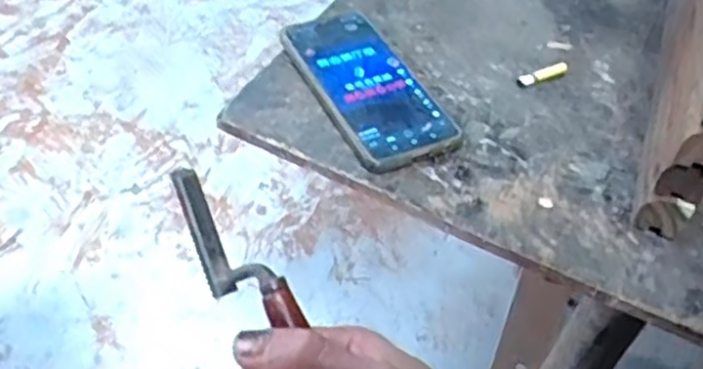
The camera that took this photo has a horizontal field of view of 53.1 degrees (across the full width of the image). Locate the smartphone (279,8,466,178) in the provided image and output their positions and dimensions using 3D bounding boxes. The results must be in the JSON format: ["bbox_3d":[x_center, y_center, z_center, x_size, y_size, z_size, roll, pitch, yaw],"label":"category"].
[{"bbox_3d":[0.013,-0.078,0.542,0.085,0.016,0.172,-19,51,-21],"label":"smartphone"}]

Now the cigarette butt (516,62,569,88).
[{"bbox_3d":[0.157,-0.091,0.573,0.050,0.013,0.011,-14,50,-19],"label":"cigarette butt"}]

